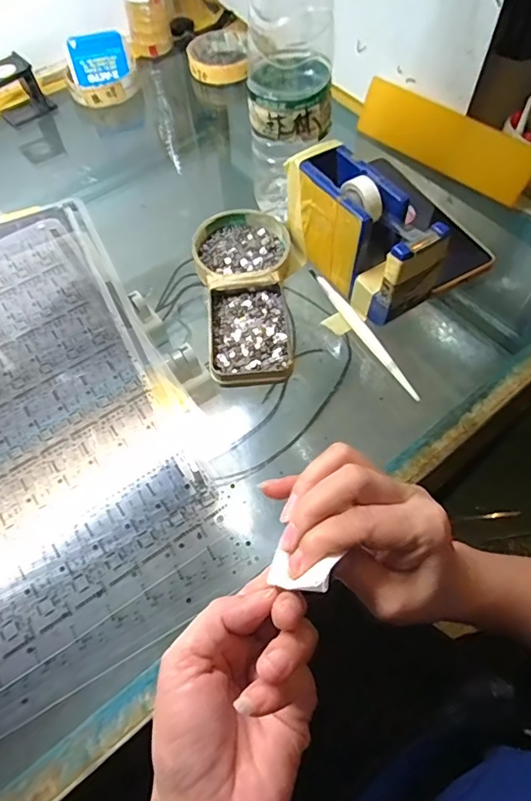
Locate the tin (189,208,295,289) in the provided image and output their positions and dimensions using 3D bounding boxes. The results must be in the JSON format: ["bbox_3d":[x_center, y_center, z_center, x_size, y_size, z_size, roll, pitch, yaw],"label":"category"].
[{"bbox_3d":[-0.018,-0.127,0.415,0.082,0.019,0.087,-1,61,2],"label":"tin"}]

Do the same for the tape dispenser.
[{"bbox_3d":[0.073,-0.129,0.374,0.046,0.071,0.130,-32,65,-14],"label":"tape dispenser"}]

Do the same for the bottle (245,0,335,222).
[{"bbox_3d":[0.018,-0.247,0.361,0.061,0.213,0.066,2,61,4],"label":"bottle"}]

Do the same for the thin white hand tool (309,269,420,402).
[{"bbox_3d":[0.076,-0.056,0.382,0.010,0.007,0.143,-25,63,-11],"label":"thin white hand tool"}]

